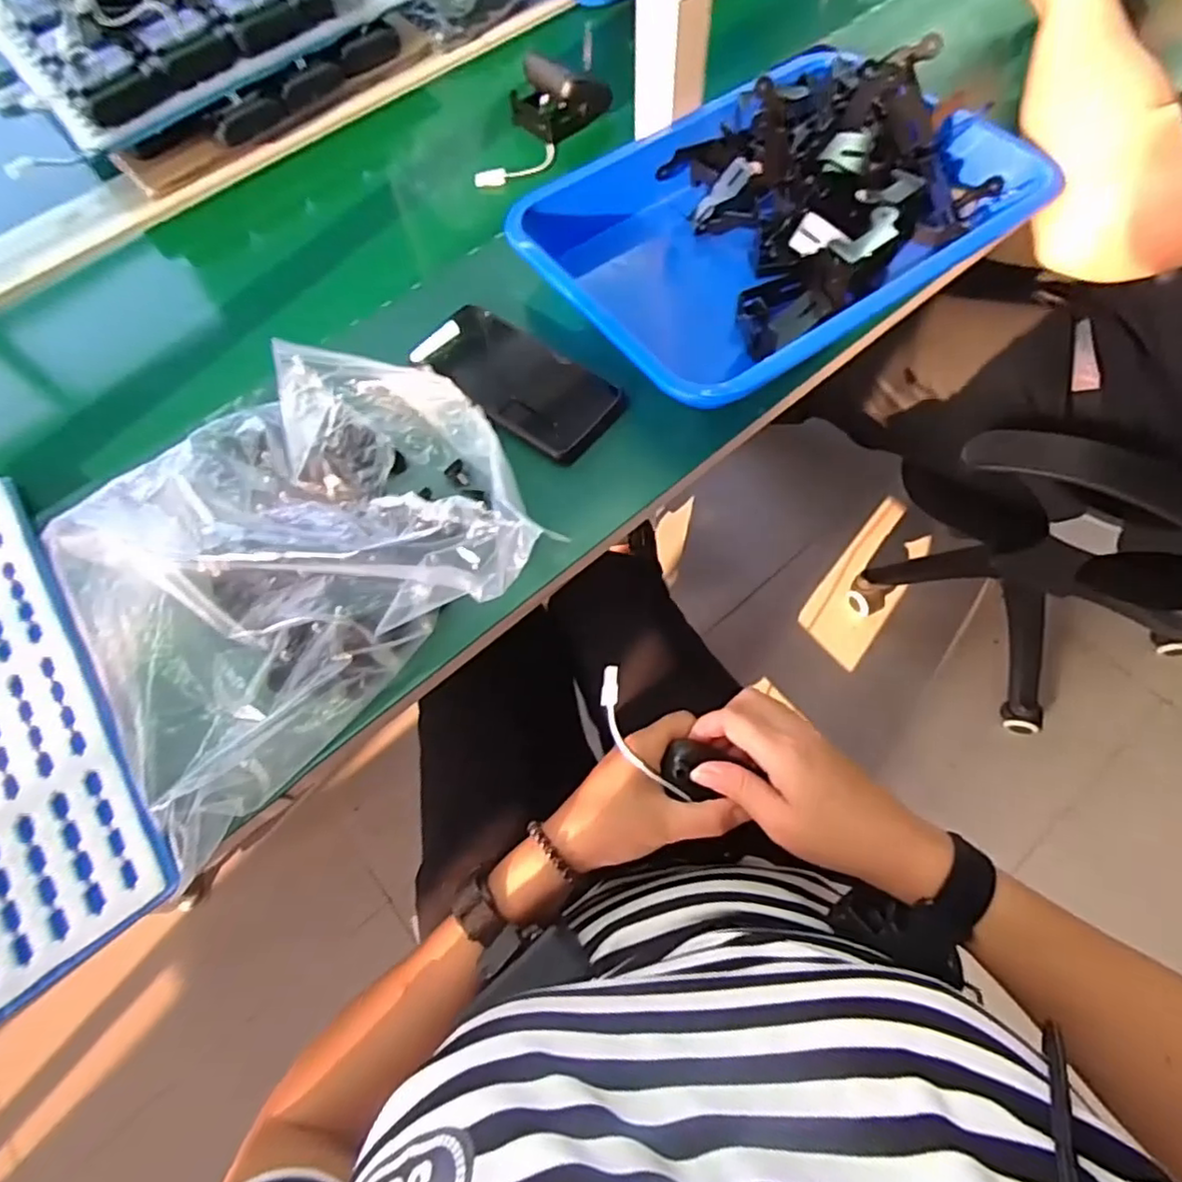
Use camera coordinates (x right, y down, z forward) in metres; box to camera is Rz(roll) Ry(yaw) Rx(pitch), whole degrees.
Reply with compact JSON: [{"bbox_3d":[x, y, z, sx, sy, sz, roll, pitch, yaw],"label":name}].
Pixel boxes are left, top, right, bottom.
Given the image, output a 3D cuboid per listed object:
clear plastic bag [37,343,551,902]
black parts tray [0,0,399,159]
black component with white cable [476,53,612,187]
[{"bbox_3d":[-0.185,-0.035,0.408,0.291,0.080,0.254,-34,69,-11],"label":"clear plastic bag"},{"bbox_3d":[-0.399,-0.558,0.624,0.303,0.105,0.264,-43,71,-14],"label":"black parts tray"},{"bbox_3d":[-0.047,-0.442,0.612,0.085,0.057,0.124,23,69,13],"label":"black component with white cable"}]

